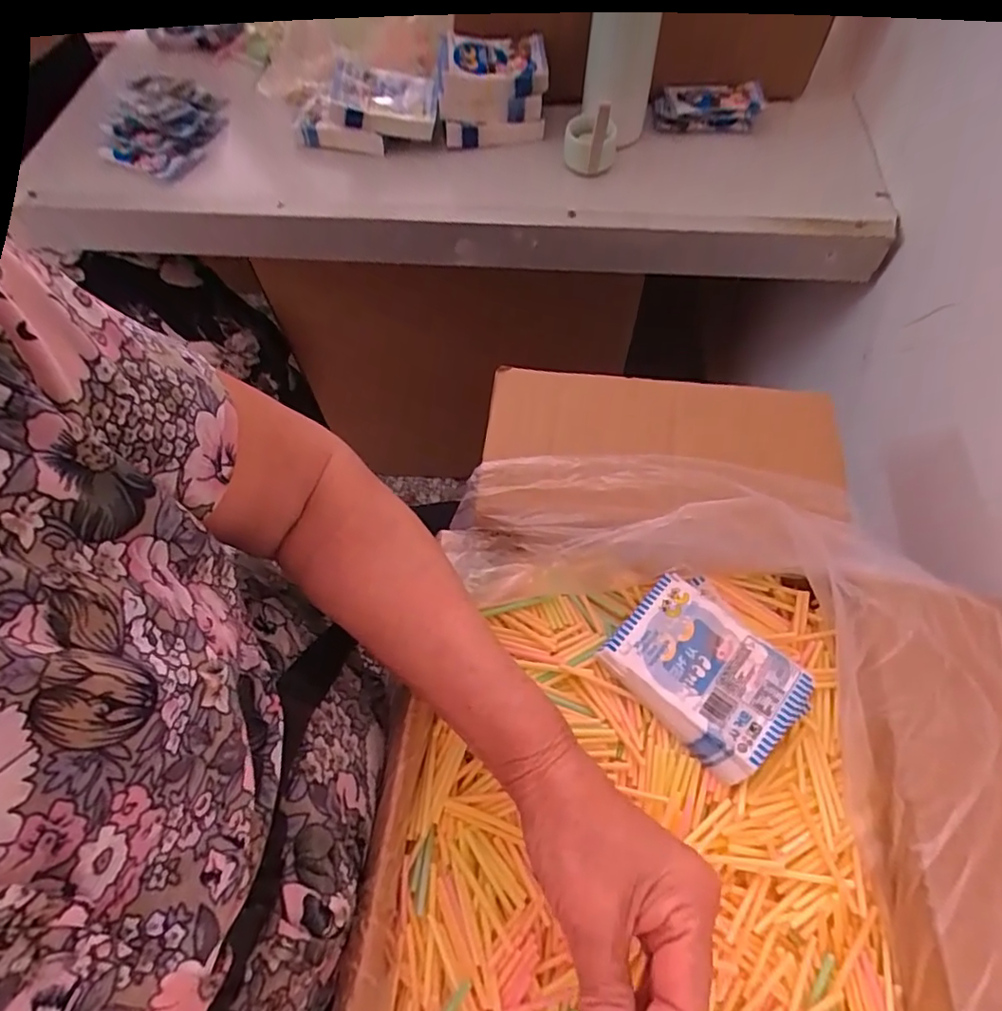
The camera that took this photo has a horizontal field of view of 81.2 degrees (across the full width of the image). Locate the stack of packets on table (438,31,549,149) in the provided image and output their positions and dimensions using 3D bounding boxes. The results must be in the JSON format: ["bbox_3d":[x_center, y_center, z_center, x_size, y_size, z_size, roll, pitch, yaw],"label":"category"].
[{"bbox_3d":[-0.011,-0.397,0.563,0.104,0.082,0.059,14,63,10],"label":"stack of packets on table"}]

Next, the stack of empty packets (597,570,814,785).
[{"bbox_3d":[0.125,0.100,0.357,0.083,0.020,0.107,-38,67,-17],"label":"stack of empty packets"}]

